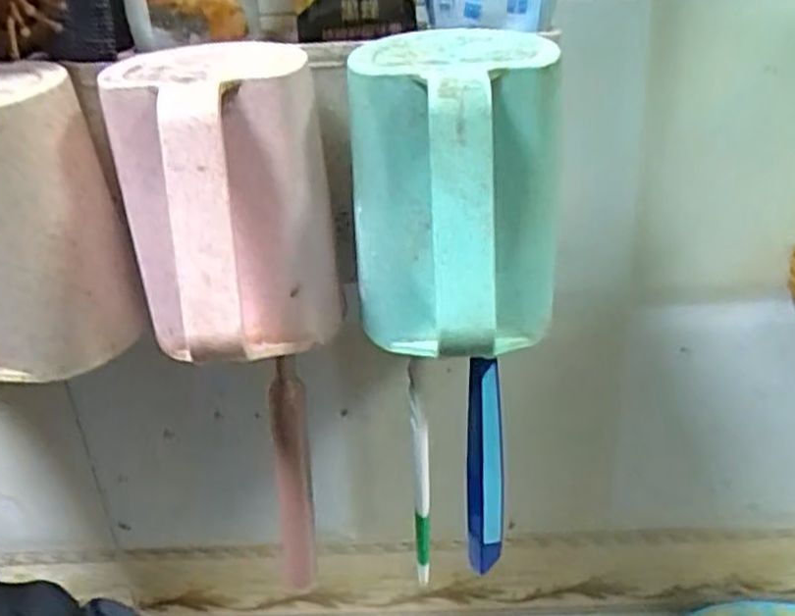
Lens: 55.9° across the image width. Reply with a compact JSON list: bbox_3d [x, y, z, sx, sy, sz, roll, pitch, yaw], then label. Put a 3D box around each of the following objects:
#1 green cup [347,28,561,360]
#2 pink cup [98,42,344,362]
[{"bbox_3d":[0.018,-0.035,0.248,0.065,0.096,0.082,2,28,11],"label":"green cup"},{"bbox_3d":[-0.054,-0.033,0.252,0.068,0.093,0.080,-15,29,-20],"label":"pink cup"}]

